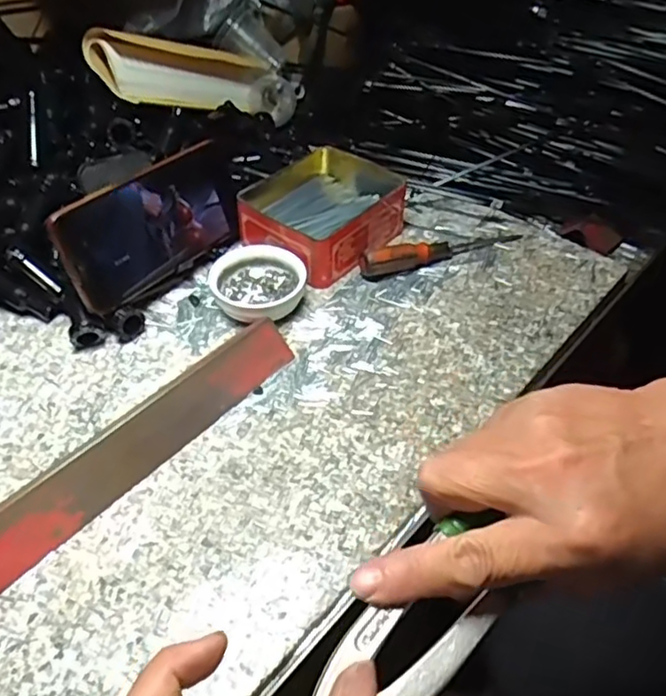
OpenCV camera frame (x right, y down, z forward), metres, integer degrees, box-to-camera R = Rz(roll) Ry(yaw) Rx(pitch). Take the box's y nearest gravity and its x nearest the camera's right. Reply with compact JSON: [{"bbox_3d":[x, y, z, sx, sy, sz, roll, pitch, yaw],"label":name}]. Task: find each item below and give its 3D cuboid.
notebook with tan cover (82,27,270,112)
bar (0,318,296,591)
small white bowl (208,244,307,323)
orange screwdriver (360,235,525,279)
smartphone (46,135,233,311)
[{"bbox_3d":[-0.145,-0.283,0.649,0.052,0.054,0.218,31,30,23],"label":"notebook with tan cover"},{"bbox_3d":[-0.121,0.061,0.383,0.029,0.024,0.255,32,54,27],"label":"bar"},{"bbox_3d":[-0.059,-0.049,0.488,0.077,0.026,0.067,29,53,25],"label":"small white bowl"},{"bbox_3d":[0.094,-0.084,0.527,0.151,0.023,0.015,-17,48,-16],"label":"orange screwdriver"},{"bbox_3d":[-0.133,-0.097,0.488,0.010,0.080,0.165,7,36,39],"label":"smartphone"}]

